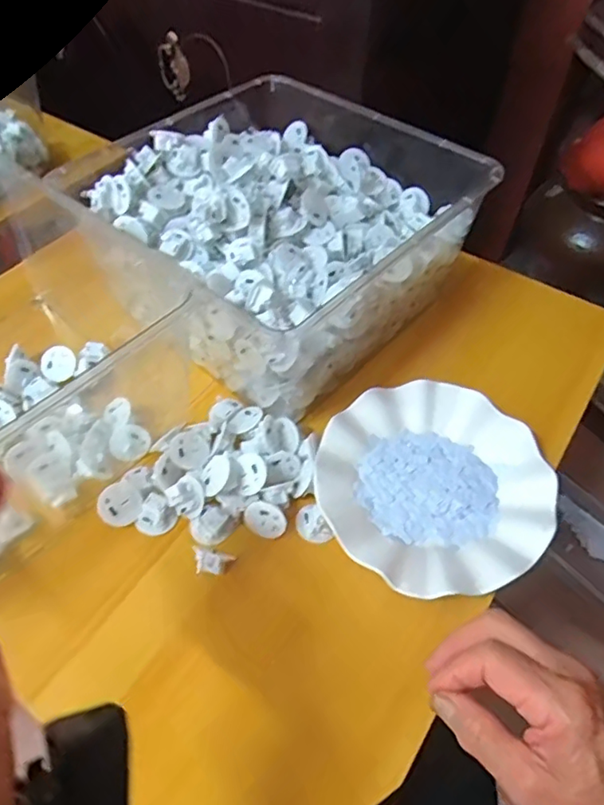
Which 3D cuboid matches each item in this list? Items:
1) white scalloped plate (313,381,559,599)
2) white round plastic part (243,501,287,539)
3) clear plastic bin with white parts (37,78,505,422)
[{"bbox_3d":[0.105,0.063,0.448,0.177,0.022,0.176,0,53,0],"label":"white scalloped plate"},{"bbox_3d":[-0.028,0.090,0.426,0.032,0.030,0.005,24,24,7],"label":"white round plastic part"},{"bbox_3d":[-0.012,-0.186,0.556,0.306,0.117,0.344,35,60,24],"label":"clear plastic bin with white parts"}]

